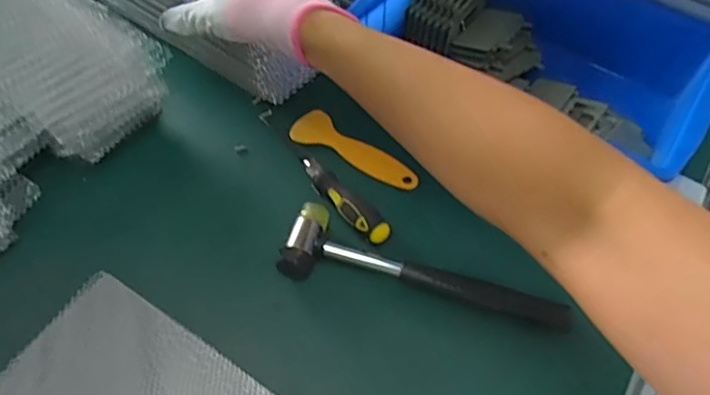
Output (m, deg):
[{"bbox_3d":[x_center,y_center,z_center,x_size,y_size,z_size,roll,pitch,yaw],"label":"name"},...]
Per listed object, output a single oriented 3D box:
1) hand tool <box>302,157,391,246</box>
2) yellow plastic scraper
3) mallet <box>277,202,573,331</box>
[{"bbox_3d":[-0.010,0.000,0.469,0.025,0.021,0.101,-32,63,-24],"label":"hand tool"},{"bbox_3d":[0.000,-0.041,0.512,0.126,0.006,0.036,32,59,17],"label":"yellow plastic scraper"},{"bbox_3d":[0.053,0.054,0.432,0.210,0.023,0.058,13,55,4],"label":"mallet"}]

